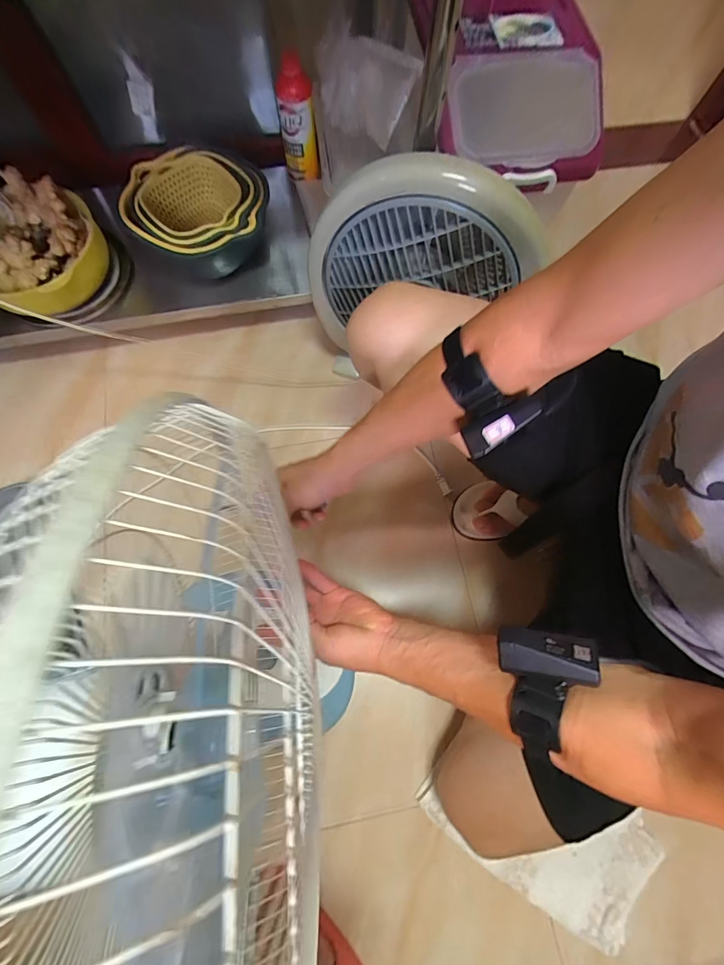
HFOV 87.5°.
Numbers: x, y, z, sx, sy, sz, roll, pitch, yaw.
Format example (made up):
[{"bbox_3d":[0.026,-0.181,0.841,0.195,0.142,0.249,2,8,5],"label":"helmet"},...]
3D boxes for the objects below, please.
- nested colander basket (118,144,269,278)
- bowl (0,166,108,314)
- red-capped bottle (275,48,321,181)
[{"bbox_3d":[-0.293,-0.487,0.696,0.241,0.090,0.226,-3,76,0],"label":"nested colander basket"},{"bbox_3d":[-0.573,-0.401,0.658,0.226,0.095,0.217,0,76,1],"label":"bowl"},{"bbox_3d":[-0.122,-0.680,0.718,0.068,0.163,0.070,-9,76,-1],"label":"red-capped bottle"}]

